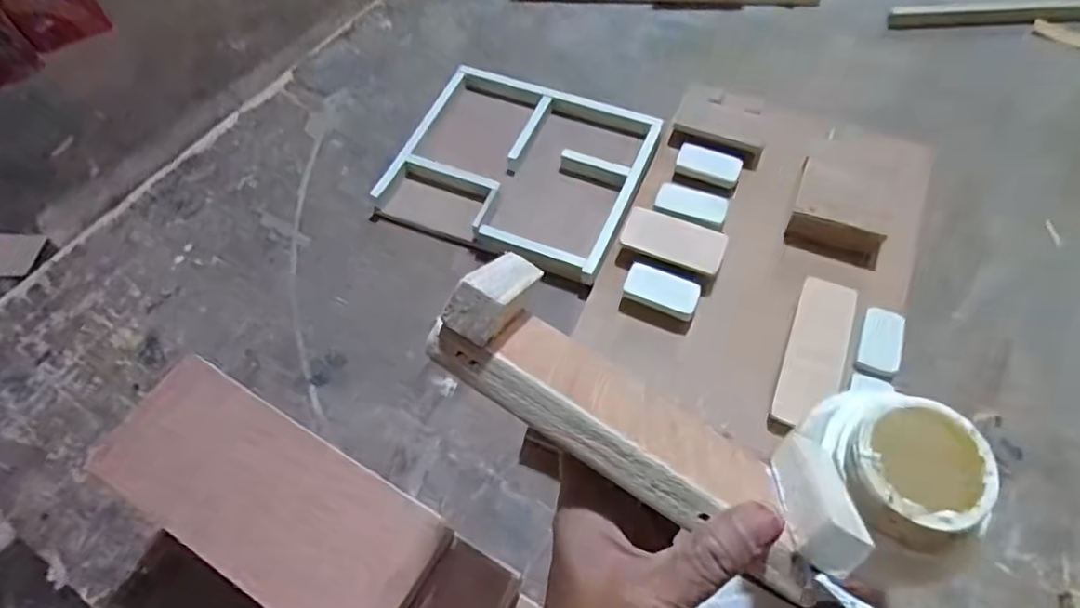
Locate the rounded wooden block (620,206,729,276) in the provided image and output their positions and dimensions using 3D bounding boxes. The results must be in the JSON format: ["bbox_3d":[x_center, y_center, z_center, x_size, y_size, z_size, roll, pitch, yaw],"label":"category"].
[{"bbox_3d":[0.112,-0.055,0.514,0.084,0.013,0.040,24,64,14],"label":"rounded wooden block"}]

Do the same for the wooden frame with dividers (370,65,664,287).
[{"bbox_3d":[-0.017,-0.130,0.585,0.221,0.030,0.201,20,63,13],"label":"wooden frame with dividers"}]

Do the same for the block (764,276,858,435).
[{"bbox_3d":[0.205,0.039,0.457,0.041,0.007,0.131,20,63,13],"label":"block"}]

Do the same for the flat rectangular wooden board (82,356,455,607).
[{"bbox_3d":[-0.154,0.109,0.348,0.200,0.028,0.081,27,65,16],"label":"flat rectangular wooden board"}]

